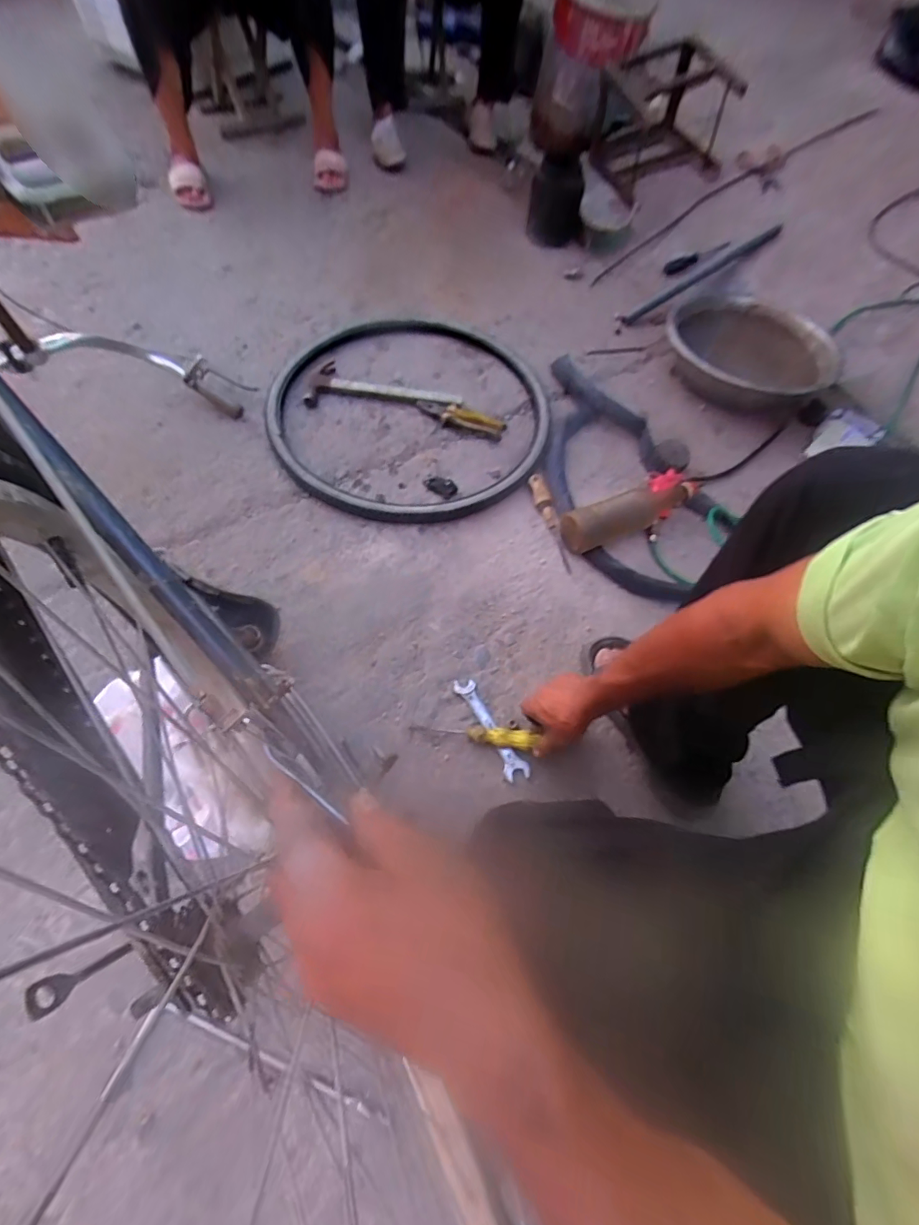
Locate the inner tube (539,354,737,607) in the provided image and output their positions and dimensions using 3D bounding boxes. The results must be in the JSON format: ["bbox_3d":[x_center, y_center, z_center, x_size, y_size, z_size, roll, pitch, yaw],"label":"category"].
[{"bbox_3d":[0.327,-0.304,0.971,0.326,0.048,0.636,-9,65,-8],"label":"inner tube"}]

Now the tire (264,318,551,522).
[{"bbox_3d":[-0.100,-0.437,1.018,0.573,0.032,0.603,1,64,-3],"label":"tire"}]

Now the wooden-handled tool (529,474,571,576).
[{"bbox_3d":[0.174,-0.177,0.910,0.031,0.027,0.215,-12,65,-9],"label":"wooden-handled tool"}]

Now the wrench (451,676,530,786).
[{"bbox_3d":[0.047,0.175,0.733,0.036,0.010,0.174,-27,69,-15],"label":"wrench"}]

